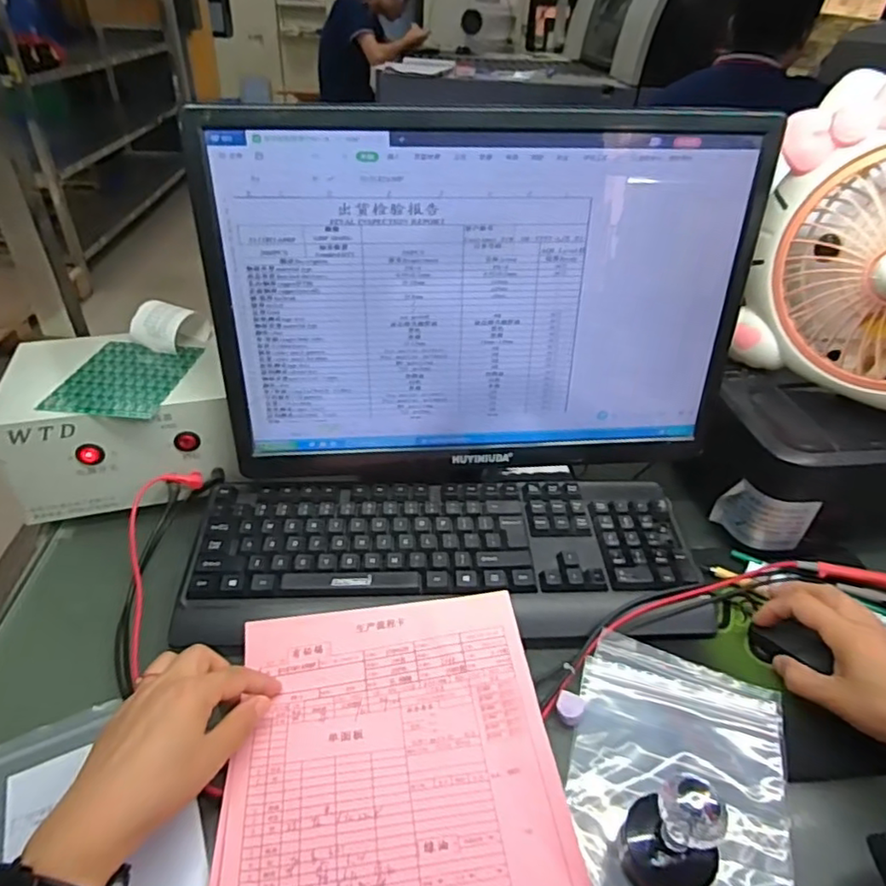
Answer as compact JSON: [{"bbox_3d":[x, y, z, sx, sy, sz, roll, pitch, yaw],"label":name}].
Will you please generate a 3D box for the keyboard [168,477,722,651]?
[{"bbox_3d":[0.006,0.097,0.525,0.435,0.028,0.159,0,38,-4],"label":"keyboard"}]

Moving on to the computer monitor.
[{"bbox_3d":[0.035,-0.106,0.498,0.435,0.288,0.059,-1,38,-5],"label":"computer monitor"}]

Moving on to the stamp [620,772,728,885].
[{"bbox_3d":[0.137,0.232,0.349,0.053,0.069,0.048,19,40,20],"label":"stamp"}]

